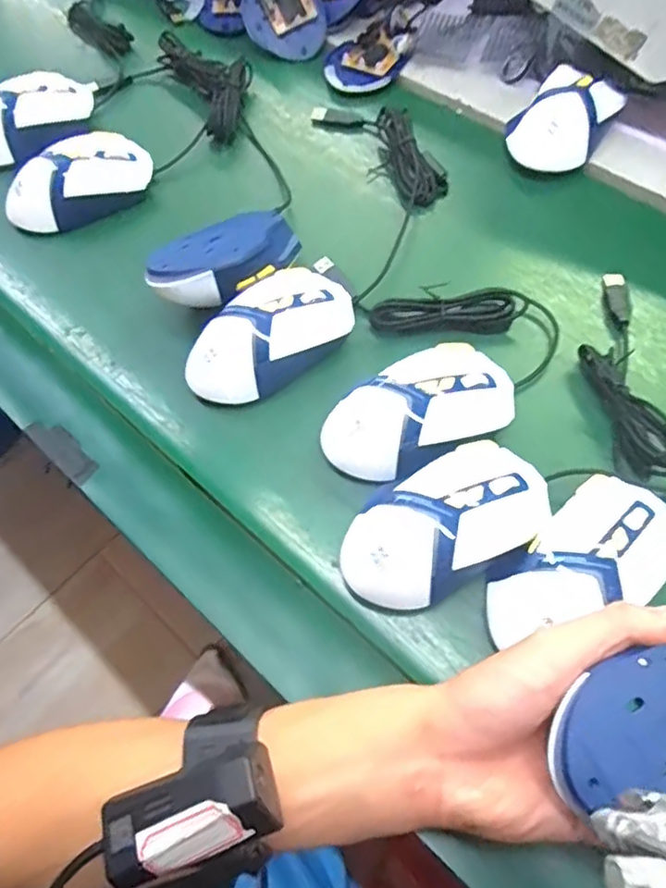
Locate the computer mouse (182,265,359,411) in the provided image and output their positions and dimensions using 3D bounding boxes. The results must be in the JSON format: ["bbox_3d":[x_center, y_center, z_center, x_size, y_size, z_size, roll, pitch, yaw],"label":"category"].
[{"bbox_3d":[-0.043,-0.075,0.435,0.122,0.047,0.059,-35,65,-15],"label":"computer mouse"}]

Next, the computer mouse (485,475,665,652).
[{"bbox_3d":[0.137,0.069,0.343,0.124,0.048,0.065,-36,65,-15],"label":"computer mouse"}]

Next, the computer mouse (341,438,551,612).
[{"bbox_3d":[0.064,0.047,0.359,0.120,0.049,0.064,-27,63,-11],"label":"computer mouse"}]

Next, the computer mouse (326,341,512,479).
[{"bbox_3d":[0.055,-0.019,0.395,0.120,0.045,0.067,-29,64,-12],"label":"computer mouse"}]

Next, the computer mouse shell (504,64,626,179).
[{"bbox_3d":[0.193,-0.277,0.536,0.076,0.042,0.106,33,68,19],"label":"computer mouse shell"}]

